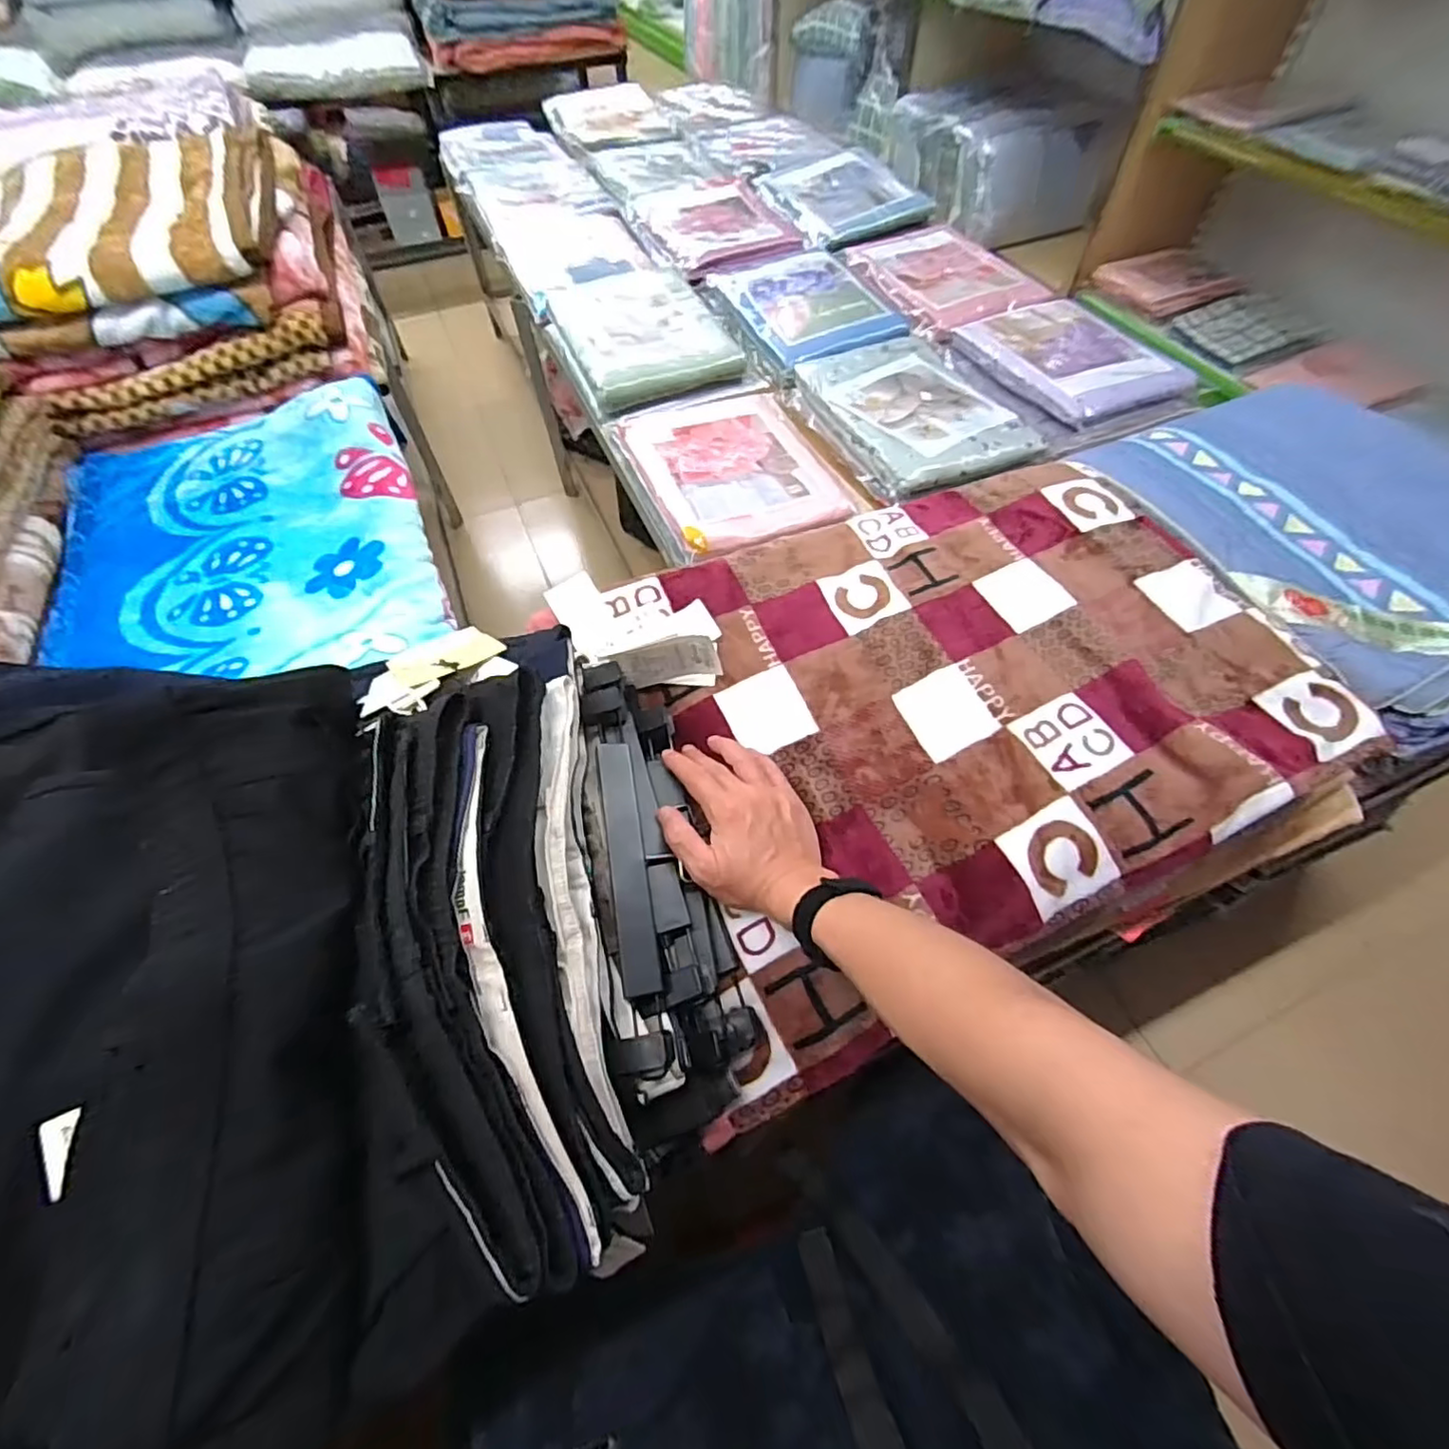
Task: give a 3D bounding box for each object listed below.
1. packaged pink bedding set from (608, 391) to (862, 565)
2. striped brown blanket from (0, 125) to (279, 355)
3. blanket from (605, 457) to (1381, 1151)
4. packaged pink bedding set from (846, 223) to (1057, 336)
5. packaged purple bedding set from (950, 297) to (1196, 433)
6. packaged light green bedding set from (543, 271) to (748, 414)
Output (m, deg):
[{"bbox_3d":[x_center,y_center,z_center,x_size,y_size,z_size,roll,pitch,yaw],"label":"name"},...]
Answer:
[{"bbox_3d":[0.020,-0.412,1.011,0.317,0.048,0.384,-20,59,-11],"label":"packaged pink bedding set"},{"bbox_3d":[-1.062,-0.897,1.129,0.485,0.098,0.767,-21,59,-12],"label":"striped brown blanket"},{"bbox_3d":[0.221,-0.033,0.646,0.643,0.128,0.464,-23,60,-13],"label":"blanket"},{"bbox_3d":[0.473,-0.995,1.389,0.300,0.066,0.452,-16,56,-14],"label":"packaged pink bedding set"},{"bbox_3d":[0.620,-0.681,1.155,0.263,0.070,0.381,-20,59,-10],"label":"packaged purple bedding set"},{"bbox_3d":[-0.157,-0.775,1.249,0.305,0.052,0.468,-19,59,-10],"label":"packaged light green bedding set"}]

